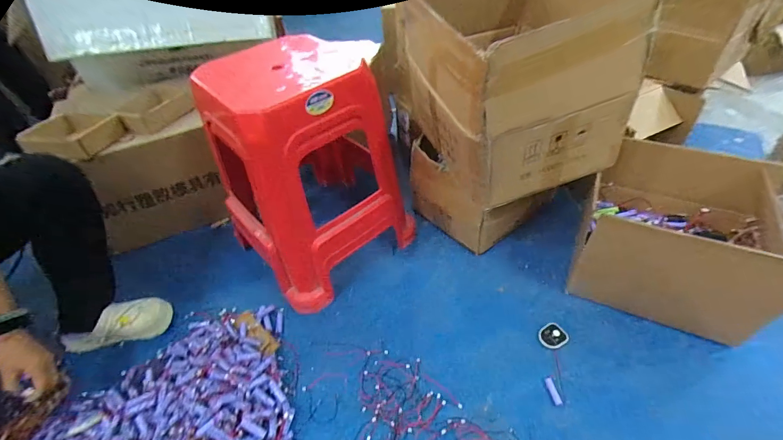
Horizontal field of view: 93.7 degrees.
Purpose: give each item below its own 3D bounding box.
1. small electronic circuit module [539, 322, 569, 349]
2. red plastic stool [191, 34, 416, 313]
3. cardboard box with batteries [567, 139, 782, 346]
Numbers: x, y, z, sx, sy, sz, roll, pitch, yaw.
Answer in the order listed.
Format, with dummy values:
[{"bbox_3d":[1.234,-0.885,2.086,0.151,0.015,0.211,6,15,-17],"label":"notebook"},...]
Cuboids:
[{"bbox_3d":[0.359,0.257,0.814,0.057,0.014,0.054,-35,52,-25],"label":"small electronic circuit module"},{"bbox_3d":[-0.203,-0.116,0.889,0.386,0.483,0.406,31,57,31],"label":"red plastic stool"},{"bbox_3d":[0.628,0.027,0.838,0.350,0.256,0.346,19,51,22],"label":"cardboard box with batteries"}]

